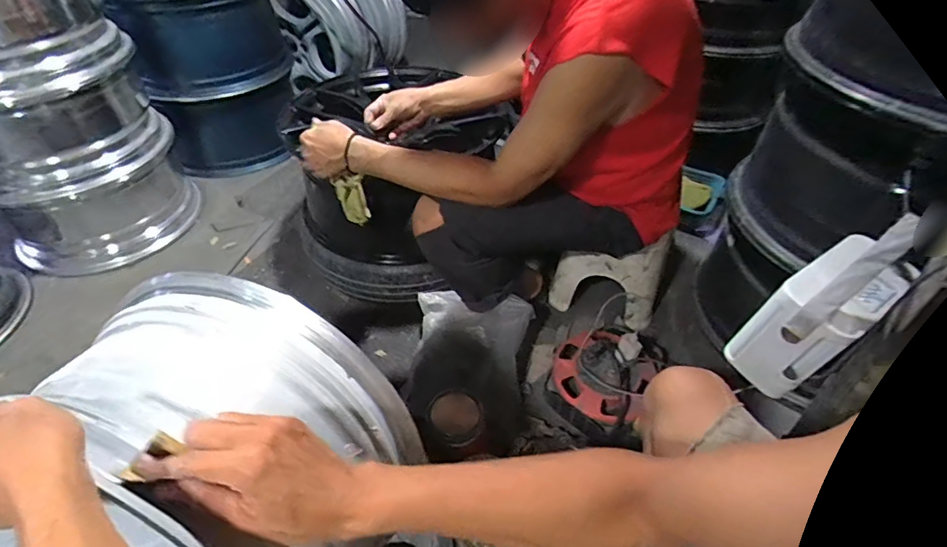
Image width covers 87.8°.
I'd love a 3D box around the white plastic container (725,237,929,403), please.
[{"bbox_3d":[0.466,0.059,0.665,0.194,0.158,0.110,-24,49,-24],"label":"white plastic container"}]

